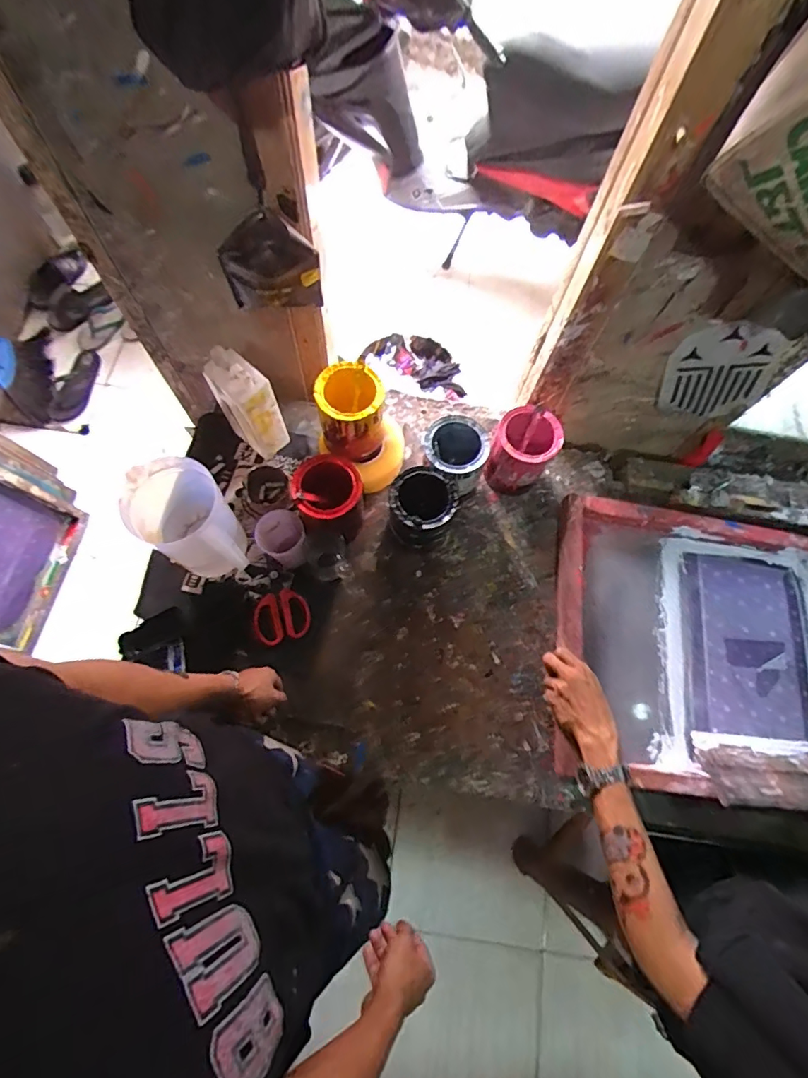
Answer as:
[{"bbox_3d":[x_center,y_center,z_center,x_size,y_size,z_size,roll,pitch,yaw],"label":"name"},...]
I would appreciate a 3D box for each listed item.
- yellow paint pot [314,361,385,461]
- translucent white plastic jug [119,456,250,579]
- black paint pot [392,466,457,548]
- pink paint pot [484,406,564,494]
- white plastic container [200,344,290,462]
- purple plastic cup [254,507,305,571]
[{"bbox_3d":[-0.091,-0.212,0.848,0.101,0.134,0.097,1,69,-3],"label":"yellow paint pot"},{"bbox_3d":[-0.328,-0.009,0.783,0.125,0.191,0.162,-28,73,-13],"label":"translucent white plastic jug"},{"bbox_3d":[0.028,-0.040,0.870,0.107,0.142,0.114,1,69,-3],"label":"black paint pot"},{"bbox_3d":[0.210,-0.150,0.913,0.105,0.143,0.113,1,69,-3],"label":"pink paint pot"},{"bbox_3d":[-0.266,-0.228,0.859,0.092,0.203,0.064,39,72,11],"label":"white plastic container"},{"bbox_3d":[-0.205,0.002,0.849,0.079,0.073,0.077,1,69,-3],"label":"purple plastic cup"}]

